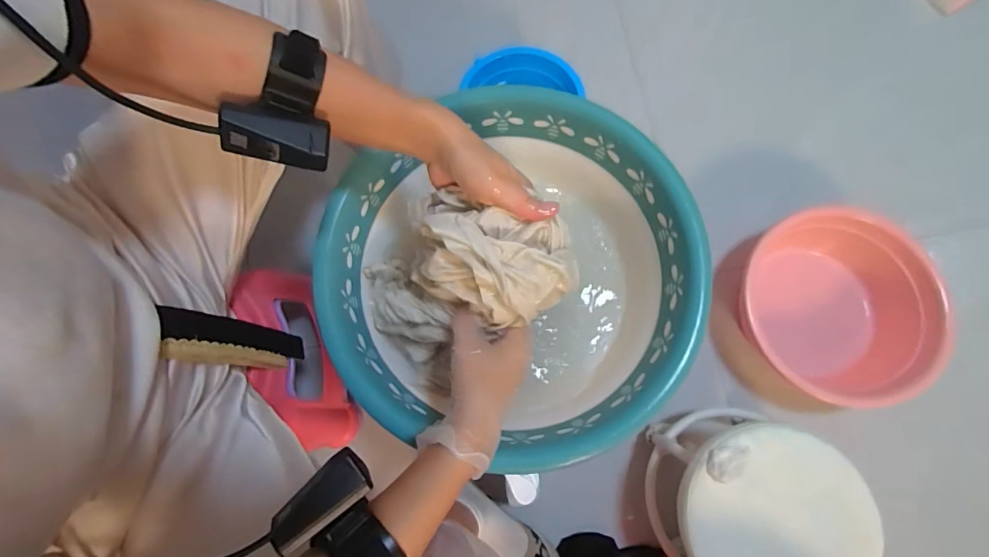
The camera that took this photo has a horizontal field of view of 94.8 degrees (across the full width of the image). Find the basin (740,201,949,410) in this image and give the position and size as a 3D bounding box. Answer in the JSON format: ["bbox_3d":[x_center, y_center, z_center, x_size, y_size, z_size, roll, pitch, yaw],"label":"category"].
[{"bbox_3d":[0.534,0.044,0.725,0.261,0.136,0.264,0,77,1],"label":"basin"}]

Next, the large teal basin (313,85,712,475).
[{"bbox_3d":[0.023,-0.007,0.487,0.344,0.116,0.343,0,77,1],"label":"large teal basin"}]

